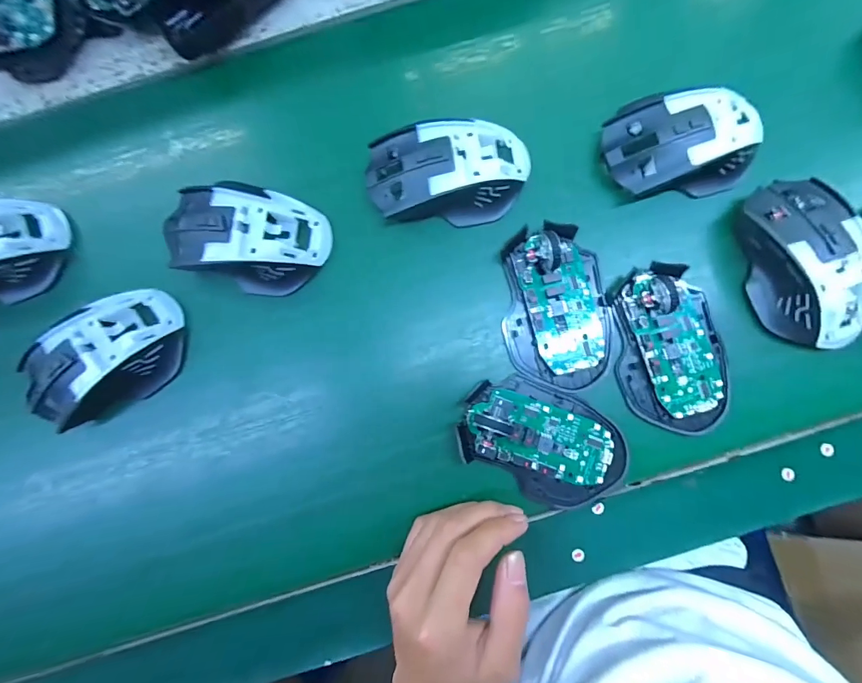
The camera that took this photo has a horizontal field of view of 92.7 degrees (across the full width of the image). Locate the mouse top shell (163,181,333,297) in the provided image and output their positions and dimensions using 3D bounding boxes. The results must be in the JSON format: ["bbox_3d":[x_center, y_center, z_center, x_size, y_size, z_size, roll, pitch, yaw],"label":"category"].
[{"bbox_3d":[-0.132,-0.076,0.288,0.114,0.033,0.074,17,86,3],"label":"mouse top shell"}]

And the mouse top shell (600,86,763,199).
[{"bbox_3d":[0.182,-0.140,0.288,0.119,0.037,0.069,-11,85,1],"label":"mouse top shell"}]

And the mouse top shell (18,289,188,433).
[{"bbox_3d":[-0.228,0.012,0.280,0.112,0.033,0.069,-30,85,-1],"label":"mouse top shell"}]

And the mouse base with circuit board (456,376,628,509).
[{"bbox_3d":[0.077,0.069,0.276,0.112,0.024,0.072,22,86,3],"label":"mouse base with circuit board"}]

